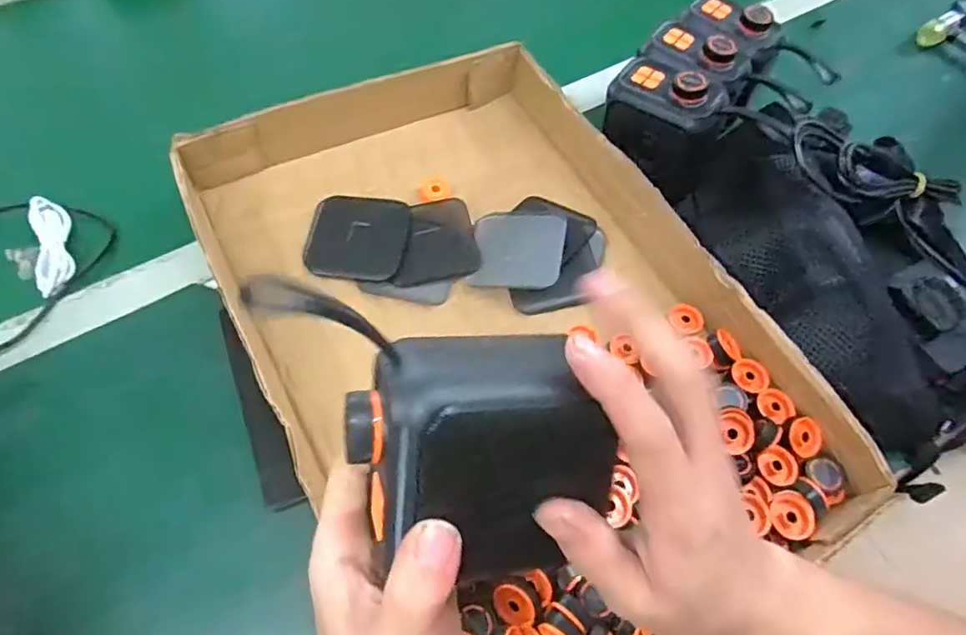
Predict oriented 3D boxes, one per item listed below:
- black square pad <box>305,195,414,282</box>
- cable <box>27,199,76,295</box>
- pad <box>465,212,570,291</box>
[{"bbox_3d":[-0.097,-0.062,0.459,0.077,0.006,0.066,8,80,-1],"label":"black square pad"},{"bbox_3d":[-0.343,-0.056,0.466,0.026,0.020,0.092,-24,66,-14],"label":"cable"},{"bbox_3d":[0.027,-0.053,0.459,0.072,0.004,0.068,2,63,21],"label":"pad"}]

